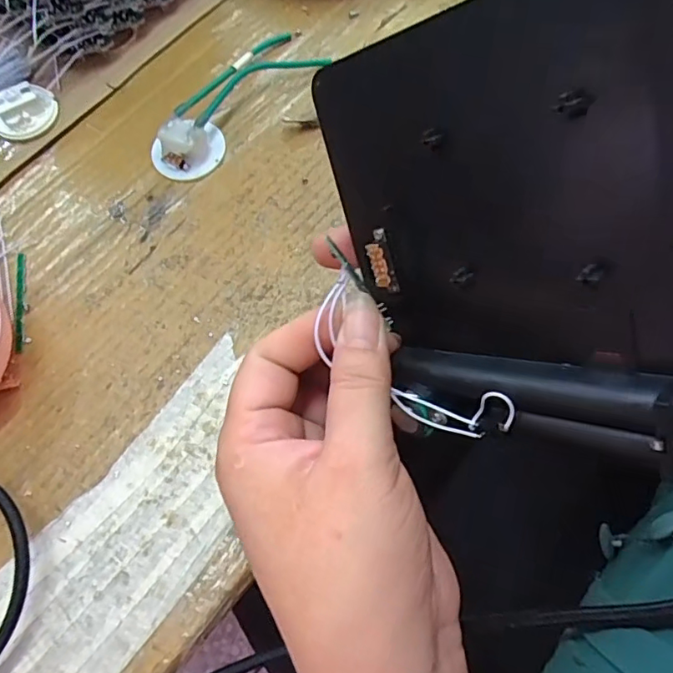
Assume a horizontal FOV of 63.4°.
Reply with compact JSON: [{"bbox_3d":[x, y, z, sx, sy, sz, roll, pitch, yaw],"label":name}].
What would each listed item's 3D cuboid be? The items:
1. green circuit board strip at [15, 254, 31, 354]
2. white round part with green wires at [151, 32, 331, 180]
[{"bbox_3d":[-0.165,-0.019,0.285,0.007,0.004,0.057,-13,68,-4],"label":"green circuit board strip"},{"bbox_3d":[-0.059,-0.141,0.321,0.040,0.018,0.124,36,73,14],"label":"white round part with green wires"}]

